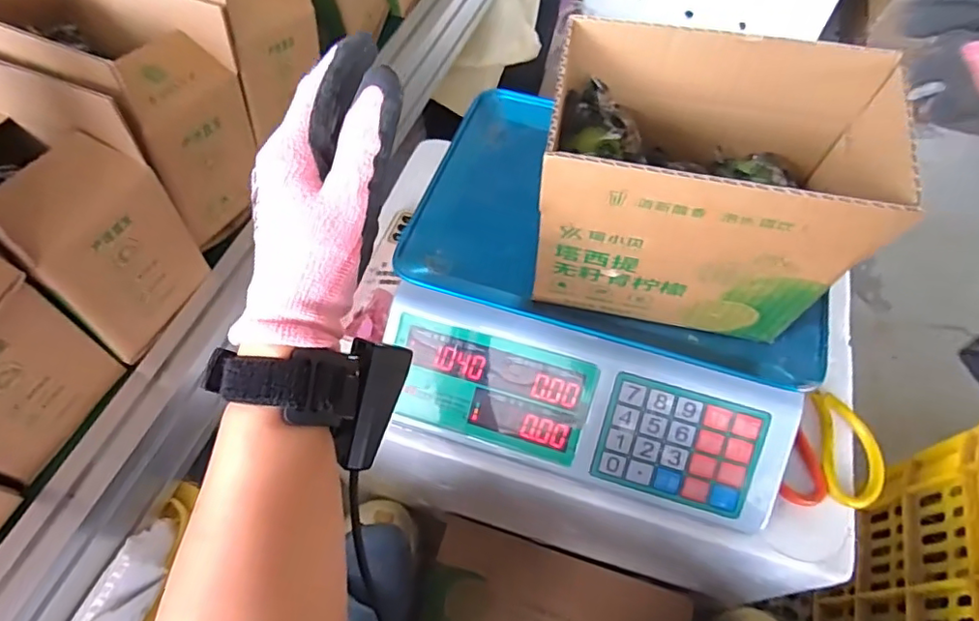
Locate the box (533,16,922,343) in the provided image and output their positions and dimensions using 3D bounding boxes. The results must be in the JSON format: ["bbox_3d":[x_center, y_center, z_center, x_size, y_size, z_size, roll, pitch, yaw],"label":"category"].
[{"bbox_3d":[0.128,-0.069,0.364,0.178,0.166,0.107,10,59,6],"label":"box"}]

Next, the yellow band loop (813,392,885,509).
[{"bbox_3d":[0.305,0.118,0.476,0.052,0.014,0.092,7,58,4],"label":"yellow band loop"}]

